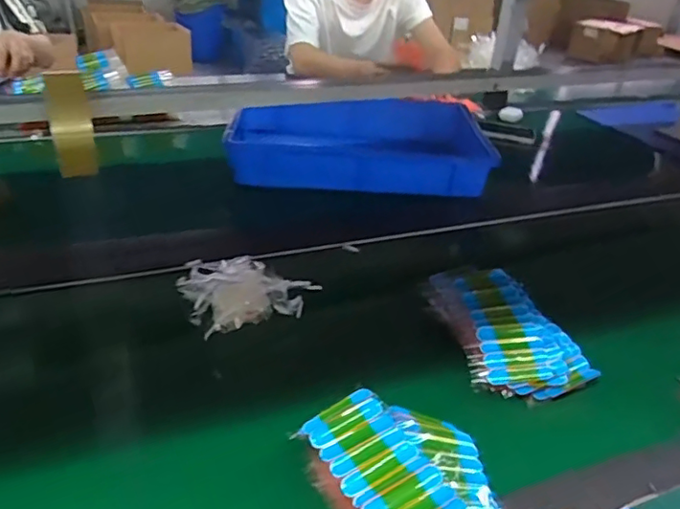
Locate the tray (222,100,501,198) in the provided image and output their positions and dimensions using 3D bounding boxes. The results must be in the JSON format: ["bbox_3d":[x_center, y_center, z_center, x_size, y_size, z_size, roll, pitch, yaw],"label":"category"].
[{"bbox_3d":[0.030,-0.198,1.011,0.429,0.071,0.286,1,32,-6],"label":"tray"}]

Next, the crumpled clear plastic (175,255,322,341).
[{"bbox_3d":[-0.102,0.035,0.623,0.137,0.047,0.102,-15,37,-29],"label":"crumpled clear plastic"}]

